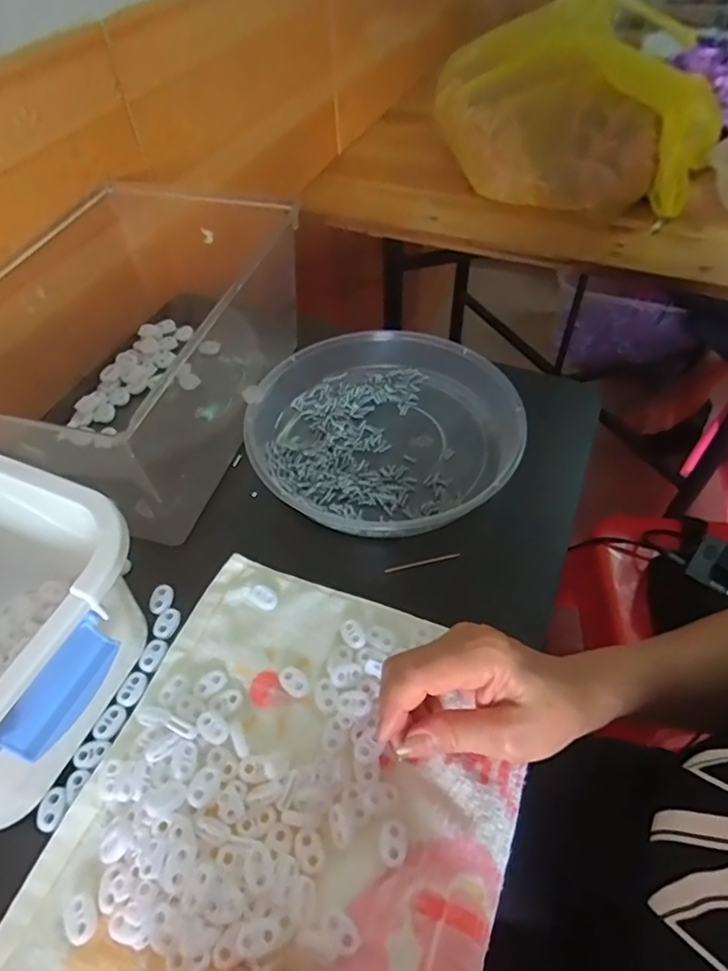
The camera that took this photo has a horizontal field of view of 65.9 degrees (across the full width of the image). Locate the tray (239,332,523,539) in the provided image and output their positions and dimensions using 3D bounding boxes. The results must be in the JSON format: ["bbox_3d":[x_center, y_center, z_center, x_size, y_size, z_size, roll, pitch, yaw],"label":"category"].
[{"bbox_3d":[0.017,-0.056,0.492,0.230,0.037,0.210,0,50,0],"label":"tray"}]

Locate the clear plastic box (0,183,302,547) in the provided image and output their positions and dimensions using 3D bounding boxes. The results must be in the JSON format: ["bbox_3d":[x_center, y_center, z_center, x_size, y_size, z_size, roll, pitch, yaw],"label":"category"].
[{"bbox_3d":[-0.205,-0.140,0.502,0.225,0.124,0.301,15,52,13],"label":"clear plastic box"}]

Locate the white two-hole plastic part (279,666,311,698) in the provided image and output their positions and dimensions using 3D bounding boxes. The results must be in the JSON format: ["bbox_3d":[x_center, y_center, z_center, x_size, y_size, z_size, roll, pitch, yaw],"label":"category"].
[{"bbox_3d":[-0.046,0.128,0.368,0.014,0.004,0.023,-37,59,-26],"label":"white two-hole plastic part"}]

